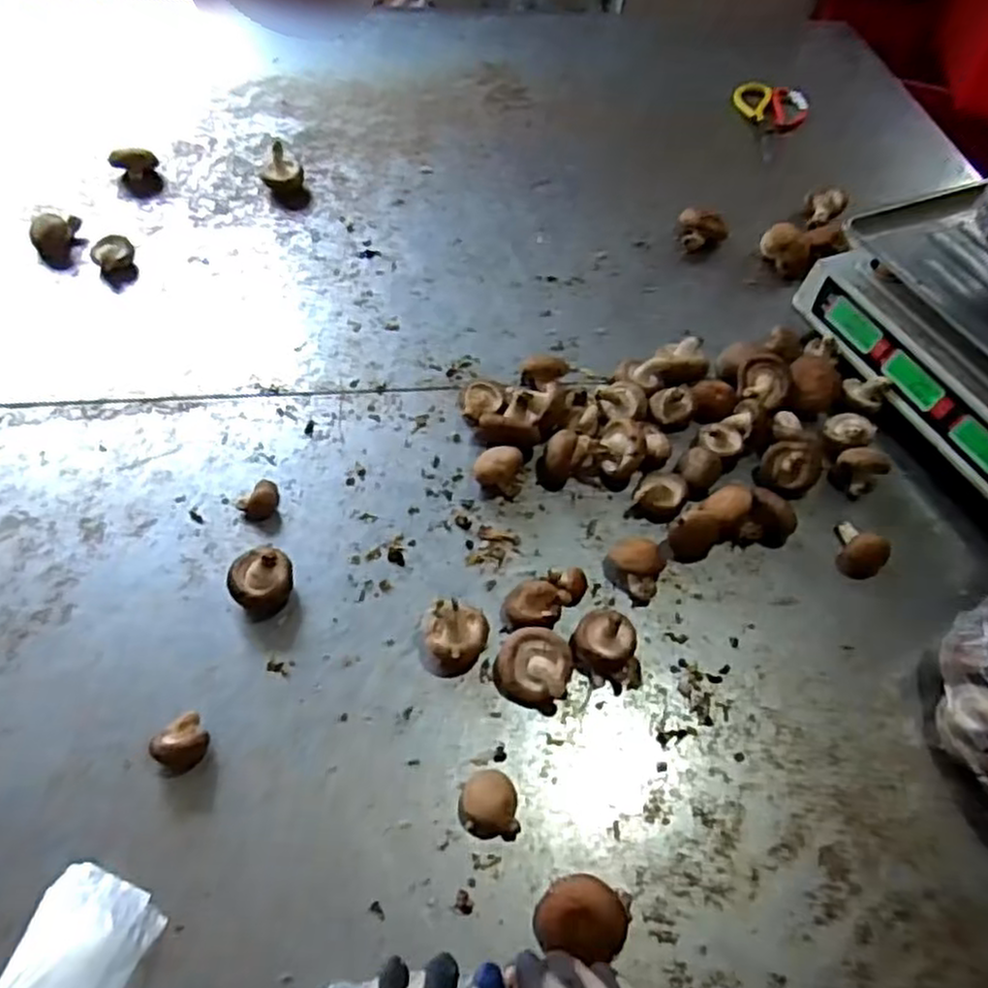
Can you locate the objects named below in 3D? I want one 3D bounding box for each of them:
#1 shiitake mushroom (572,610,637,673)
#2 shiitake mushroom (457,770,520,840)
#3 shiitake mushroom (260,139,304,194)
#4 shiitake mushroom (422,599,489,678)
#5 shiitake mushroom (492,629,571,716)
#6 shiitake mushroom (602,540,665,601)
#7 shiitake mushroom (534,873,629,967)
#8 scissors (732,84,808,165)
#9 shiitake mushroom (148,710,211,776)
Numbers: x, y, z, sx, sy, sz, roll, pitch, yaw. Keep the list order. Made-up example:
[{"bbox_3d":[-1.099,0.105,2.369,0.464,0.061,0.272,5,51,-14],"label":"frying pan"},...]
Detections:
[{"bbox_3d":[0.082,0.106,0.541,0.045,0.040,0.042,19,55,9],"label":"shiitake mushroom"},{"bbox_3d":[-0.003,0.201,0.478,0.038,0.022,0.037,2,54,-3],"label":"shiitake mushroom"},{"bbox_3d":[-0.239,-0.370,0.838,0.042,0.042,0.043,2,54,-3],"label":"shiitake mushroom"},{"bbox_3d":[-0.027,0.102,0.531,0.046,0.044,0.043,2,54,-3],"label":"shiitake mushroom"},{"bbox_3d":[0.030,0.125,0.535,0.053,0.025,0.050,24,56,12],"label":"shiitake mushroom"},{"bbox_3d":[0.109,0.057,0.581,0.045,0.035,0.037,24,56,13],"label":"shiitake mushroom"},{"bbox_3d":[0.052,0.253,0.442,0.052,0.030,0.040,13,54,5],"label":"shiitake mushroom"},{"bbox_3d":[0.379,-0.516,1.024,0.102,0.013,0.206,17,54,8],"label":"scissors"},{"bbox_3d":[-0.206,0.165,0.488,0.033,0.023,0.029,-32,62,-24],"label":"shiitake mushroom"}]

